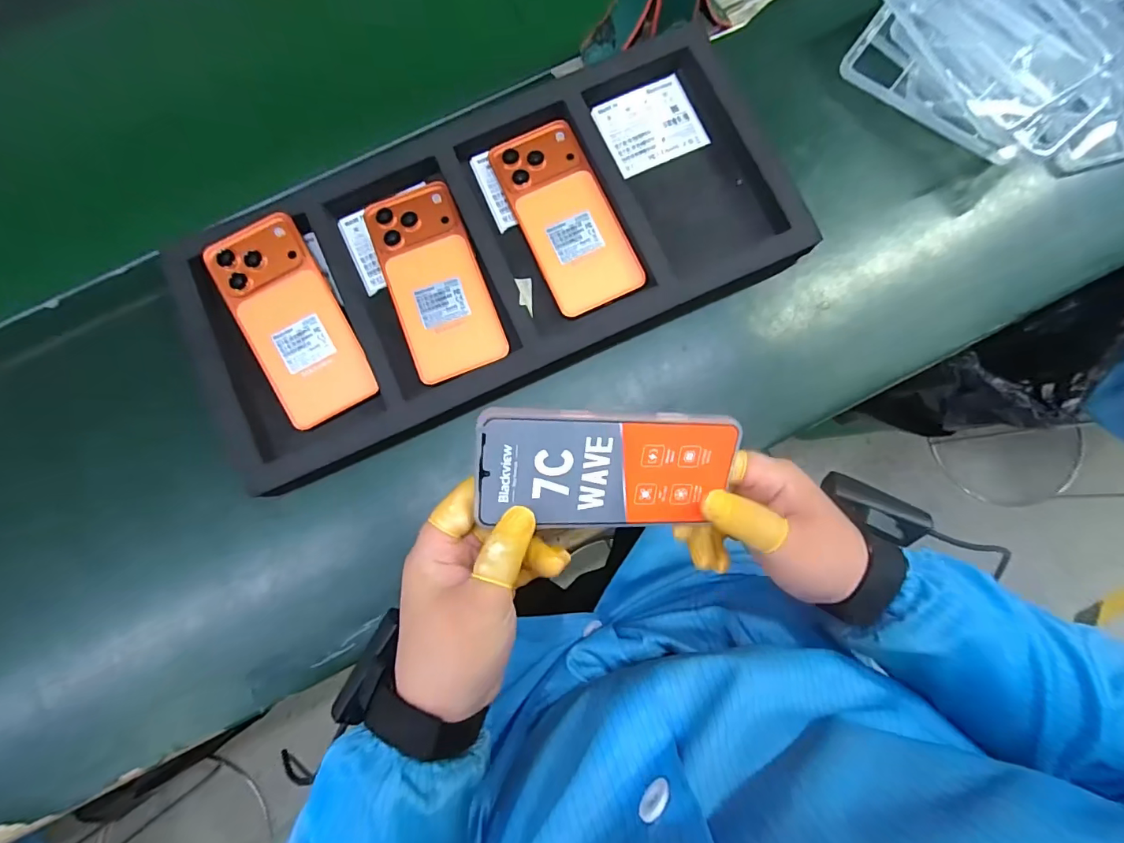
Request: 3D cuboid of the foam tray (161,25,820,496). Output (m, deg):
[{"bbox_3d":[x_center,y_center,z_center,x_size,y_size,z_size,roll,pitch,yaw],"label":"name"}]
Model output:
[{"bbox_3d":[-0.058,-0.141,0.384,0.483,0.025,0.225,-24,86,-4],"label":"foam tray"}]

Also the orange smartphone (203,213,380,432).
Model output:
[{"bbox_3d":[-0.213,-0.080,0.375,0.073,0.014,0.163,-28,82,-2],"label":"orange smartphone"}]

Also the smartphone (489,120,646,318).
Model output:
[{"bbox_3d":[0.003,-0.170,0.394,0.074,0.009,0.161,-24,82,-2],"label":"smartphone"}]

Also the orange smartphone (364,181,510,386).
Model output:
[{"bbox_3d":[-0.104,-0.116,0.389,0.075,0.008,0.161,-21,82,-1],"label":"orange smartphone"}]

